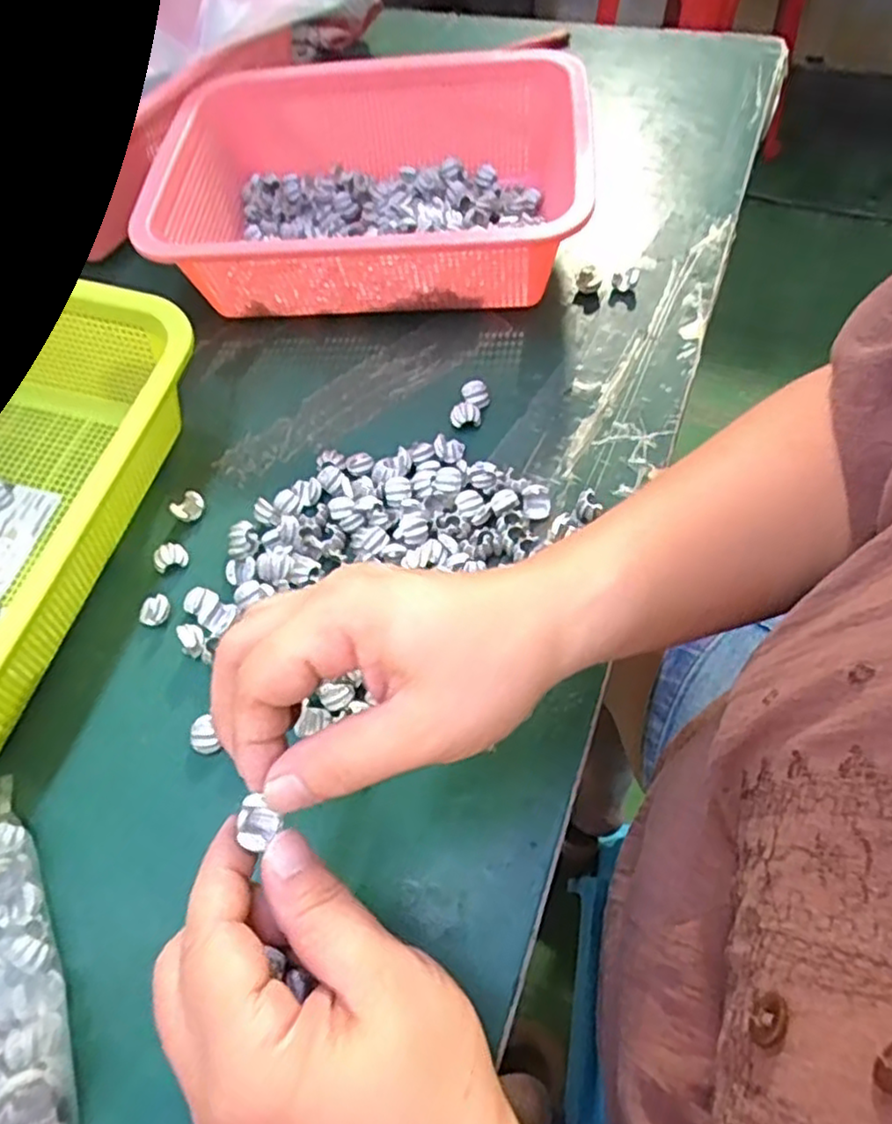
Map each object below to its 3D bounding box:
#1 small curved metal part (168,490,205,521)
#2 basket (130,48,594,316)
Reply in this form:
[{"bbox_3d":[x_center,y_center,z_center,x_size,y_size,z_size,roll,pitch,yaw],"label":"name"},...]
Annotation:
[{"bbox_3d":[-0.143,-0.032,0.384,0.016,0.005,0.017,-3,59,4],"label":"small curved metal part"},{"bbox_3d":[-0.042,-0.241,0.450,0.259,0.073,0.197,1,60,6],"label":"basket"}]

